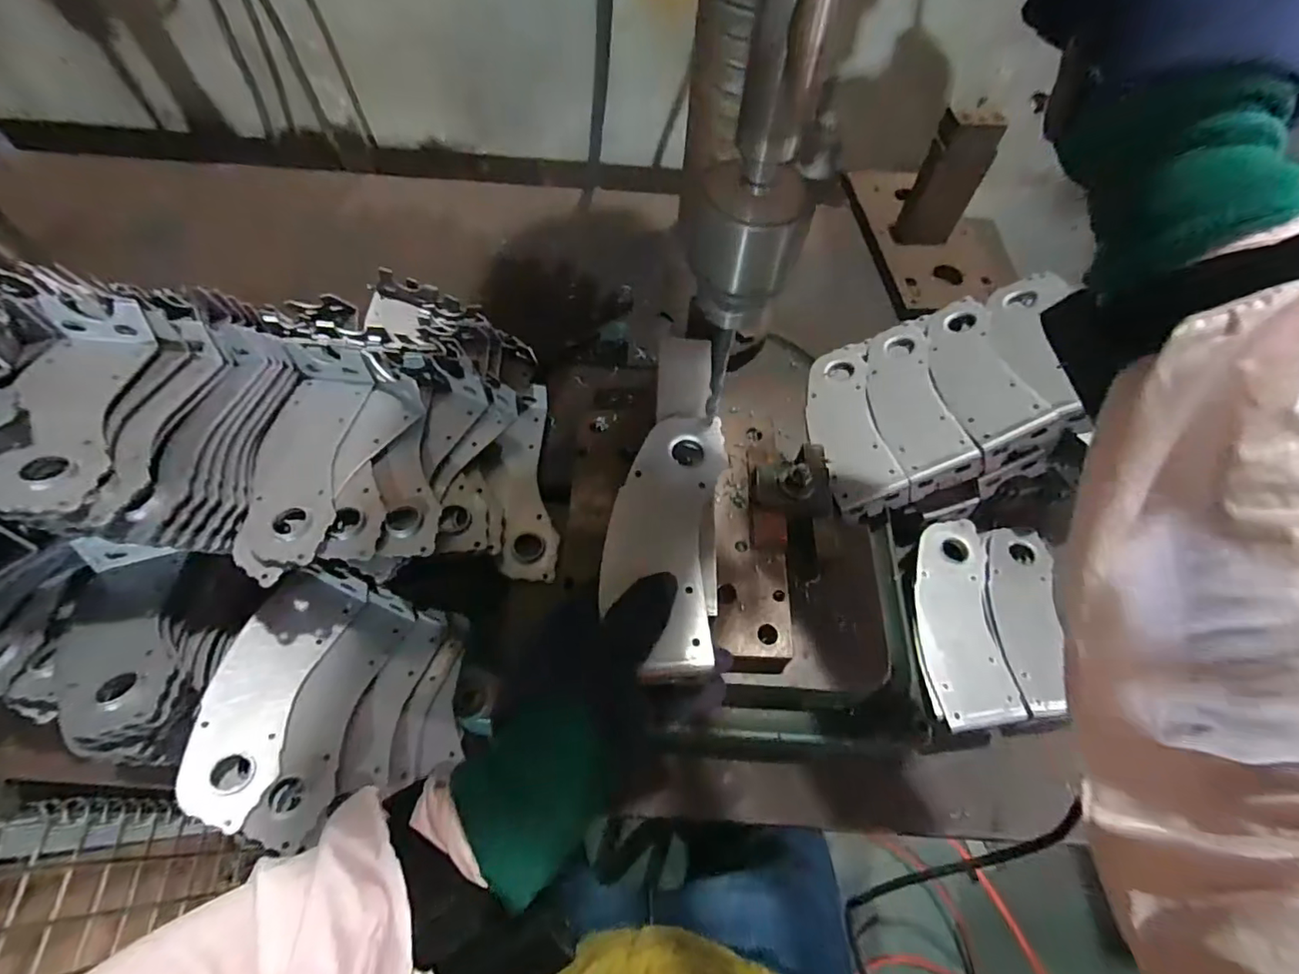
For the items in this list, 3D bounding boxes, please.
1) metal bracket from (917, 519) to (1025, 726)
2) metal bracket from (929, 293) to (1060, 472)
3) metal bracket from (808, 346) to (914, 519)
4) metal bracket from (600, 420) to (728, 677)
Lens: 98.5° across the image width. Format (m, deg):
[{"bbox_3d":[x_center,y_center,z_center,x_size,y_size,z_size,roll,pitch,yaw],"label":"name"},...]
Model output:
[{"bbox_3d":[0.262,0.107,0.470,0.063,0.014,0.176,7,62,1],"label":"metal bracket"},{"bbox_3d":[0.309,-0.101,0.528,0.072,0.040,0.185,-13,50,21],"label":"metal bracket"},{"bbox_3d":[0.187,-0.061,0.527,0.067,0.030,0.181,-3,62,-4],"label":"metal bracket"},{"bbox_3d":[0.010,0.025,0.345,0.070,0.009,0.167,4,59,0],"label":"metal bracket"}]

